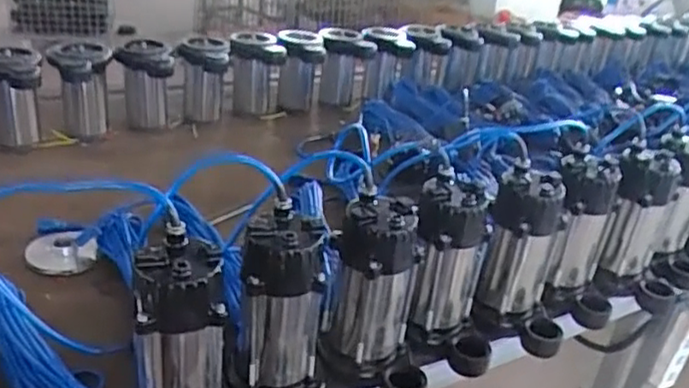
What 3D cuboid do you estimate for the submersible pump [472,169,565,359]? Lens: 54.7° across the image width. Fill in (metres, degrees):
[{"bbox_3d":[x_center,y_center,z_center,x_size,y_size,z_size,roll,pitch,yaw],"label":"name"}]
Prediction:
[{"bbox_3d":[0.270,0.095,0.960,0.138,0.226,0.104,16,29,17],"label":"submersible pump"}]

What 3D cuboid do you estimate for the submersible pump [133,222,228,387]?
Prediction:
[{"bbox_3d":[-0.169,0.182,0.689,0.107,0.231,0.151,0,28,-14],"label":"submersible pump"}]

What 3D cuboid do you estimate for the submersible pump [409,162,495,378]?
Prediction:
[{"bbox_3d":[0.152,0.105,0.897,0.137,0.227,0.100,16,29,17],"label":"submersible pump"}]

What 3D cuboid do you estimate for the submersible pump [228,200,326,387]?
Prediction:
[{"bbox_3d":[-0.071,0.160,0.760,0.098,0.236,0.156,0,28,-14],"label":"submersible pump"}]

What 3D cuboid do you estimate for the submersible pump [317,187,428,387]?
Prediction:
[{"bbox_3d":[0.047,0.139,0.831,0.135,0.239,0.113,9,28,3],"label":"submersible pump"}]

